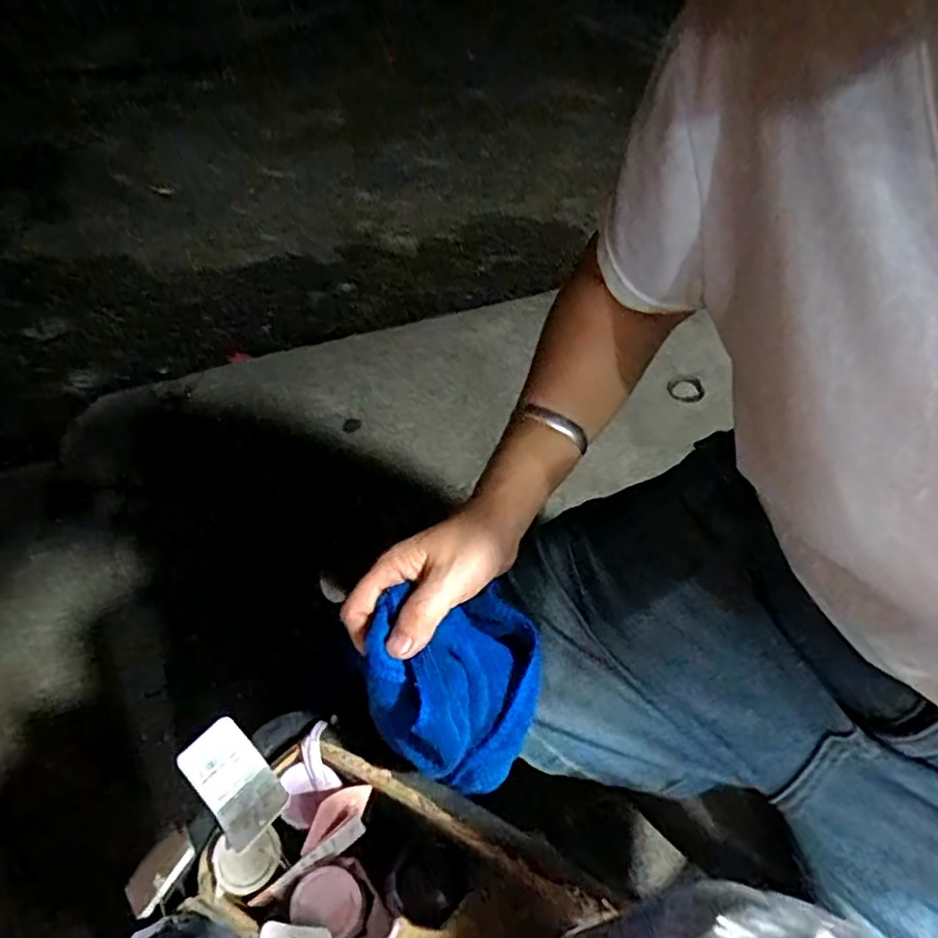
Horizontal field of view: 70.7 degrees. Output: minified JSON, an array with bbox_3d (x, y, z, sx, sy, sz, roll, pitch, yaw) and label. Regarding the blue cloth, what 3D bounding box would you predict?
[{"bbox_3d":[-0.009,0.131,0.395,0.096,0.073,0.094,4,53,5],"label":"blue cloth"}]

